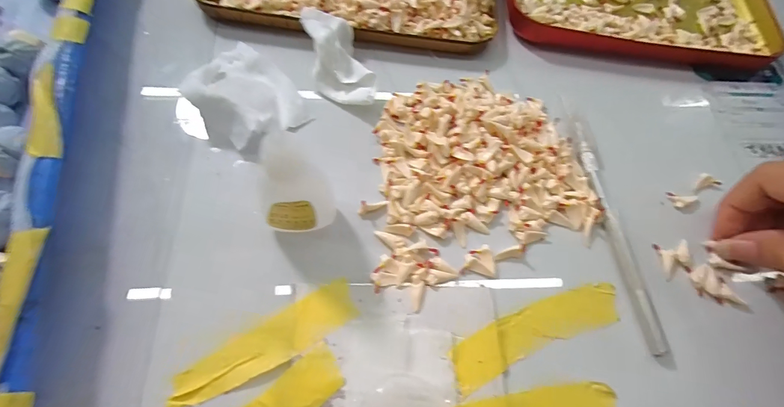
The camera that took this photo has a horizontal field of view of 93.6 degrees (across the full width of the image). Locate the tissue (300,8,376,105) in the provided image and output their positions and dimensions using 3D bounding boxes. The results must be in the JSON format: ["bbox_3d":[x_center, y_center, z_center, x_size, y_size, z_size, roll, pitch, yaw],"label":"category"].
[{"bbox_3d":[-0.033,-0.088,0.219,0.031,0.017,0.070,-22,86,-13],"label":"tissue"}]

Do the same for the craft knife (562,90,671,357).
[{"bbox_3d":[0.119,0.005,0.202,0.008,0.010,0.143,-5,65,-6],"label":"craft knife"}]

